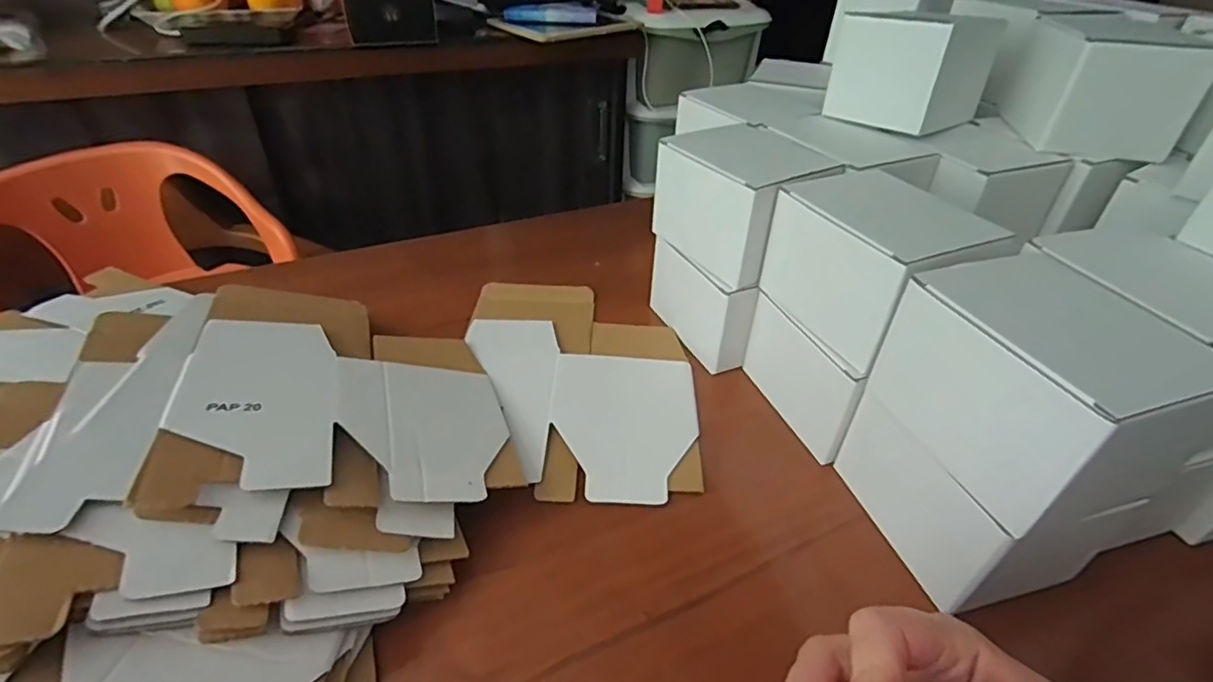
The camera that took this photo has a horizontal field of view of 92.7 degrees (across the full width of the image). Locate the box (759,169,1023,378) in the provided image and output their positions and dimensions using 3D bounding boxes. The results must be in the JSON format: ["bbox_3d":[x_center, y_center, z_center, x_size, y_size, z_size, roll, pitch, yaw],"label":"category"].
[{"bbox_3d":[0.182,-0.056,0.394,0.093,0.094,0.140,-12,40,-17],"label":"box"}]

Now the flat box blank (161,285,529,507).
[{"bbox_3d":[-0.177,0.026,0.409,0.193,0.009,0.242,6,25,-28],"label":"flat box blank"}]

